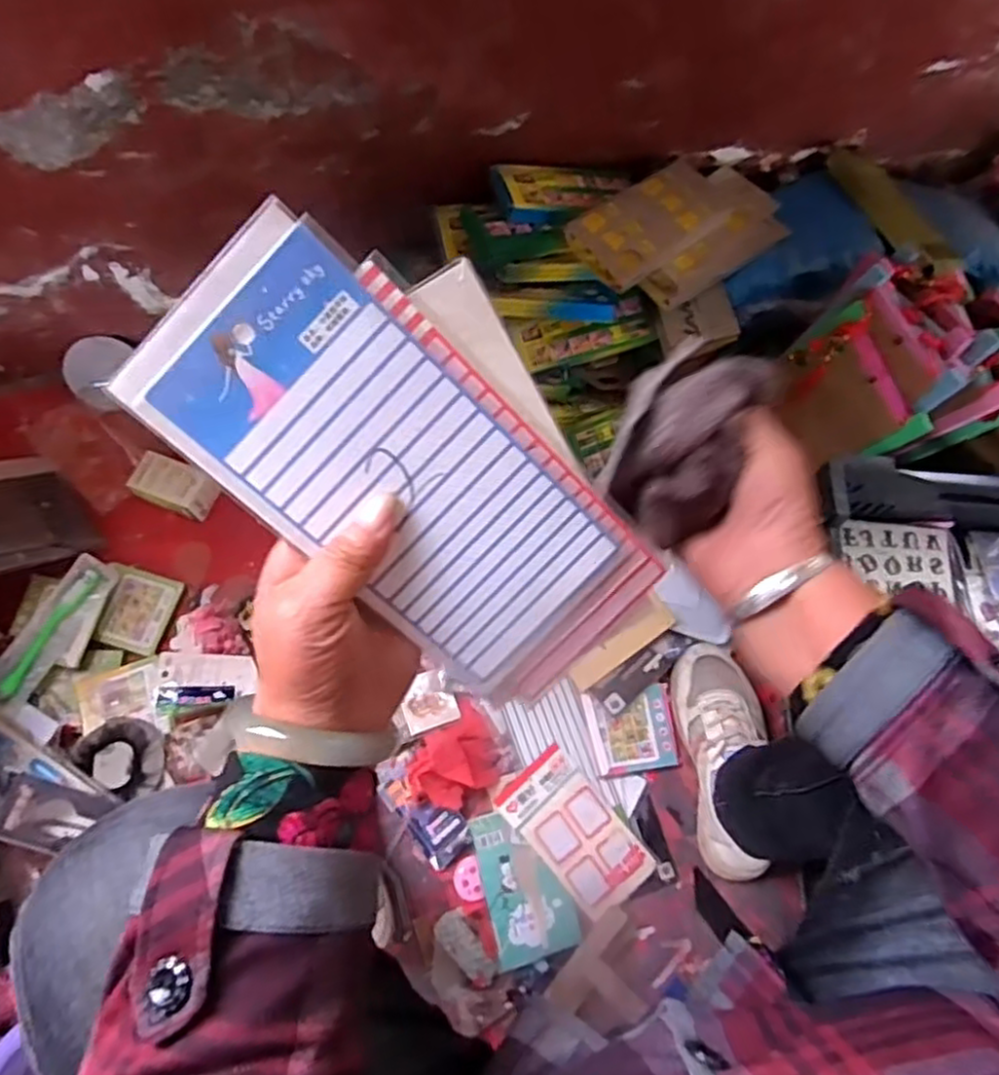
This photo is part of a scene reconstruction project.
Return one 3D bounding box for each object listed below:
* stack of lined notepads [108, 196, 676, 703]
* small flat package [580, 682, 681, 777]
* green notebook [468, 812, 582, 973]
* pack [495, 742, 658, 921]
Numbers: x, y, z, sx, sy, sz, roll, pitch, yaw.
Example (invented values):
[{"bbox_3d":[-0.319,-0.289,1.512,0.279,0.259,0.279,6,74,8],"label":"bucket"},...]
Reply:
[{"bbox_3d":[-0.022,-0.023,0.299,0.120,0.005,0.236,-45,108,5],"label":"stack of lined notepads"},{"bbox_3d":[0.148,0.215,0.788,0.098,0.011,0.088,-7,72,-4],"label":"small flat package"},{"bbox_3d":[0.027,0.357,0.728,0.088,0.011,0.142,-9,72,-19],"label":"green notebook"},{"bbox_3d":[0.082,0.313,0.753,0.091,0.008,0.161,-39,80,-17],"label":"pack"}]

